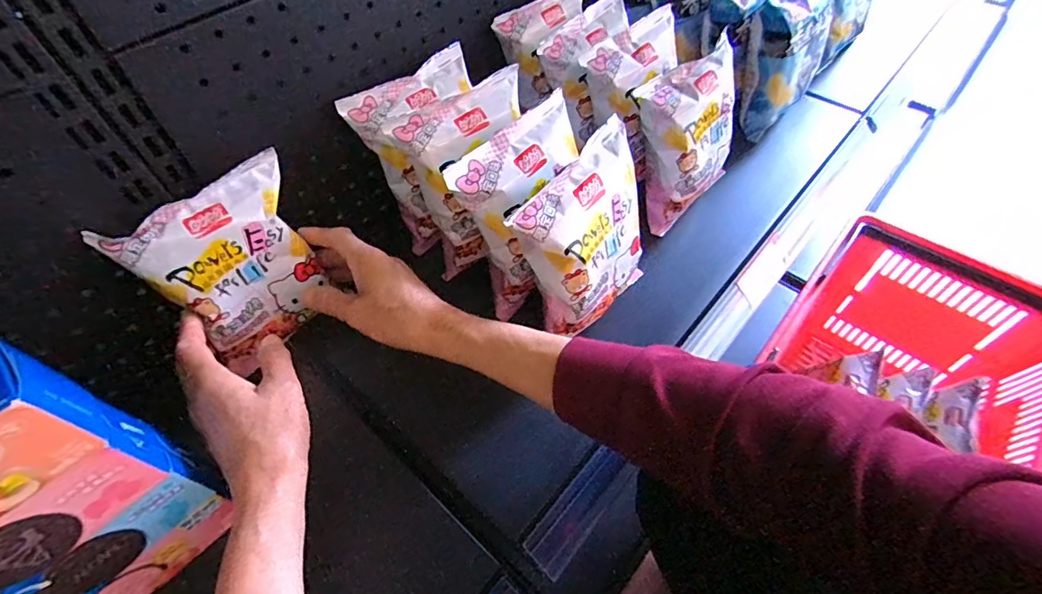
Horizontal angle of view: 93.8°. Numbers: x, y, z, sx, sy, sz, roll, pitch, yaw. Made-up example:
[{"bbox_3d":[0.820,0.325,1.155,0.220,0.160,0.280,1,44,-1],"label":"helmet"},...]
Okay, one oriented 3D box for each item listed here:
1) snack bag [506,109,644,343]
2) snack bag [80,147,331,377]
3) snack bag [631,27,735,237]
[{"bbox_3d":[0.058,-0.050,0.427,0.055,0.156,0.137,20,55,44],"label":"snack bag"},{"bbox_3d":[-0.228,-0.021,0.412,0.128,0.153,0.045,-38,47,-21],"label":"snack bag"},{"bbox_3d":[0.175,-0.163,0.513,0.123,0.146,0.072,-34,60,-20],"label":"snack bag"}]

